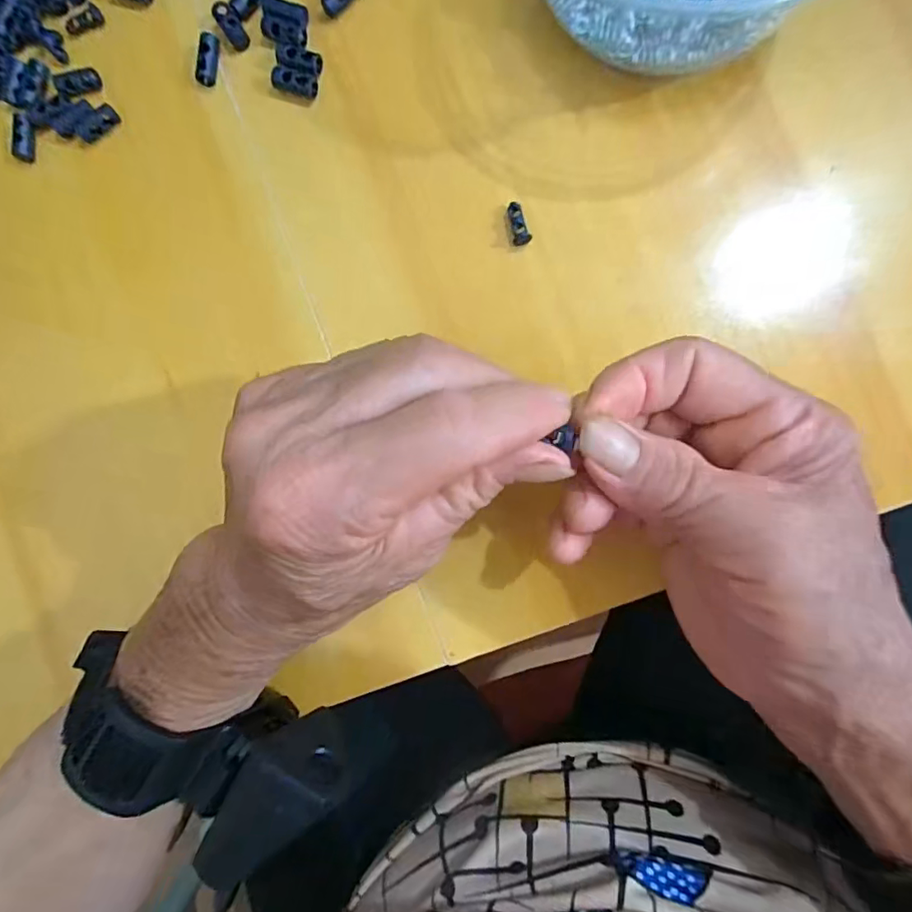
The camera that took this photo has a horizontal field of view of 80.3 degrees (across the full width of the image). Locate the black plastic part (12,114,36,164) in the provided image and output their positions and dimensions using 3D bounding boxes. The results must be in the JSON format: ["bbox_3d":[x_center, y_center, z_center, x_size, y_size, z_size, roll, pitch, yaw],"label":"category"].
[{"bbox_3d":[-0.189,-0.139,0.237,0.009,0.004,0.019,9,90,7],"label":"black plastic part"}]

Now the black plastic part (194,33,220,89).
[{"bbox_3d":[-0.105,-0.167,0.229,0.007,0.005,0.020,12,90,7],"label":"black plastic part"}]

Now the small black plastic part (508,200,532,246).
[{"bbox_3d":[0.025,-0.093,0.216,0.007,0.005,0.018,-9,88,6],"label":"small black plastic part"}]

